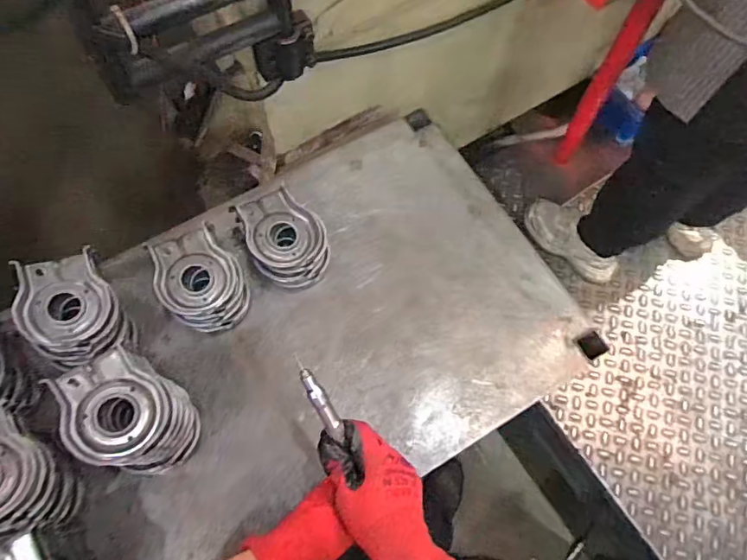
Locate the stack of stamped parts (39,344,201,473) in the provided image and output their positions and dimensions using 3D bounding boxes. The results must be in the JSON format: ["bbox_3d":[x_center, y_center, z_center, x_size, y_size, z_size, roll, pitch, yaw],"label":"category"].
[{"bbox_3d":[-0.290,0.161,0.614,0.135,0.139,0.108,43,74,14],"label":"stack of stamped parts"}]

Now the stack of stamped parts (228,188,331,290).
[{"bbox_3d":[-0.132,-0.058,0.751,0.113,0.072,0.141,-34,73,-13],"label":"stack of stamped parts"}]

